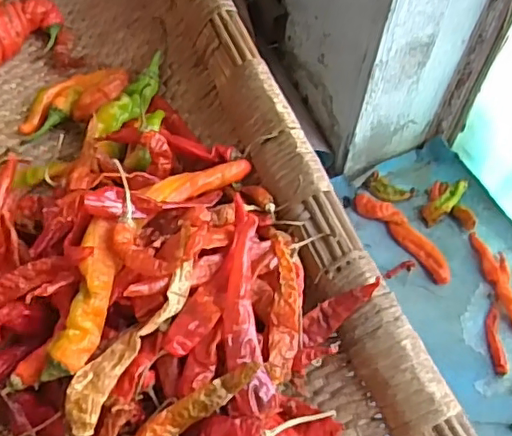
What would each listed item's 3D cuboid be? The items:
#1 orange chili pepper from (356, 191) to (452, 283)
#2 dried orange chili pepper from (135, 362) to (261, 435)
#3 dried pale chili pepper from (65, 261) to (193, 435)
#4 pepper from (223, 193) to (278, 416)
[{"bbox_3d":[0.238,0.026,0.942,0.046,0.032,0.190,-34,62,-25],"label":"orange chili pepper"},{"bbox_3d":[-0.033,0.101,0.313,0.080,0.009,0.013,-34,61,-3],"label":"dried orange chili pepper"},{"bbox_3d":[-0.066,0.067,0.317,0.024,0.012,0.102,33,70,19],"label":"dried pale chili pepper"},{"bbox_3d":[-0.005,0.048,0.323,0.025,0.011,0.115,-3,82,-6],"label":"pepper"}]

